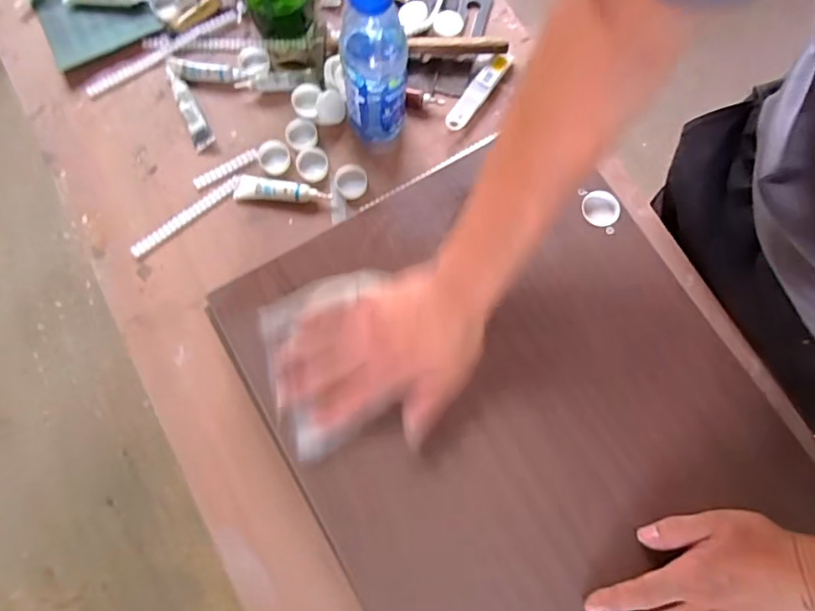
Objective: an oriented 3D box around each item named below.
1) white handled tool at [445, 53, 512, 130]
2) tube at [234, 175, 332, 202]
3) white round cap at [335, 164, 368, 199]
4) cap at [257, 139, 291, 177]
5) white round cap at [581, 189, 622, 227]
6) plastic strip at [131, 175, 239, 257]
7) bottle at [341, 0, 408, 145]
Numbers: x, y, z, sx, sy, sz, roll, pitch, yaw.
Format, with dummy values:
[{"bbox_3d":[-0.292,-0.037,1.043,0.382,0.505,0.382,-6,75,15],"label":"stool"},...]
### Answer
[{"bbox_3d":[0.087,-0.260,0.629,0.025,0.010,0.116,34,79,7],"label":"white handled tool"},{"bbox_3d":[-0.145,-0.134,0.596,0.110,0.014,0.027,4,77,0],"label":"tube"},{"bbox_3d":[-0.065,-0.145,0.605,0.037,0.011,0.037,0,77,-1],"label":"white round cap"},{"bbox_3d":[-0.156,-0.174,0.609,0.036,0.009,0.041,-13,78,-4],"label":"cap"},{"bbox_3d":[0.191,-0.096,0.516,0.035,0.010,0.034,22,78,4],"label":"white round cap"},{"bbox_3d":[-0.252,-0.103,0.594,0.141,0.007,0.014,-38,80,-9],"label":"plastic strip"},{"bbox_3d":[-0.032,-0.241,0.525,0.066,0.200,0.063,2,77,-1],"label":"bottle"}]

